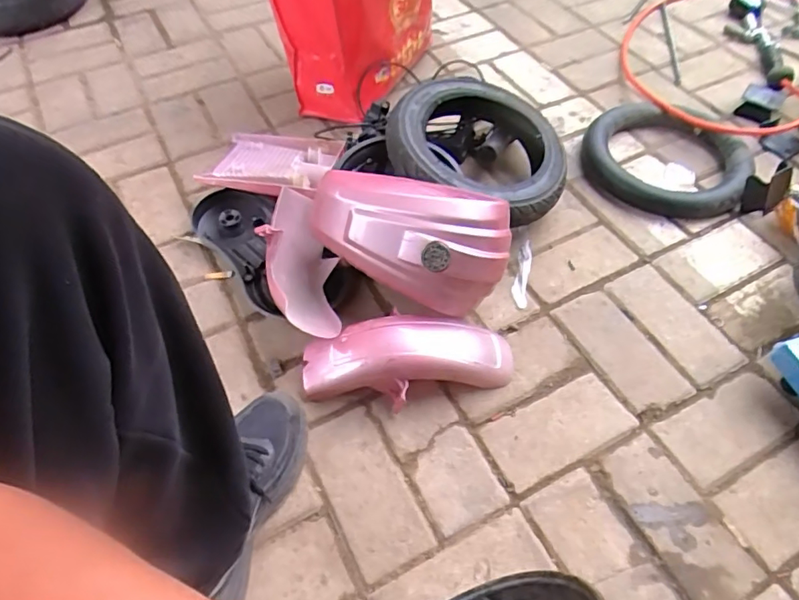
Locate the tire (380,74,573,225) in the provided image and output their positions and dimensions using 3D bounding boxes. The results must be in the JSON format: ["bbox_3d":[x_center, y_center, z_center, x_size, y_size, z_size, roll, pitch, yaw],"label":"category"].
[{"bbox_3d":[0.129,-0.249,0.850,0.282,0.077,0.295,25,52,-4],"label":"tire"}]

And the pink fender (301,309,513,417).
[{"bbox_3d":[0.013,0.075,0.680,0.277,0.070,0.107,-12,55,-8],"label":"pink fender"}]

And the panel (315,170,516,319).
[{"bbox_3d":[0.002,-0.099,0.705,0.290,0.118,0.149,30,60,20],"label":"panel"}]

